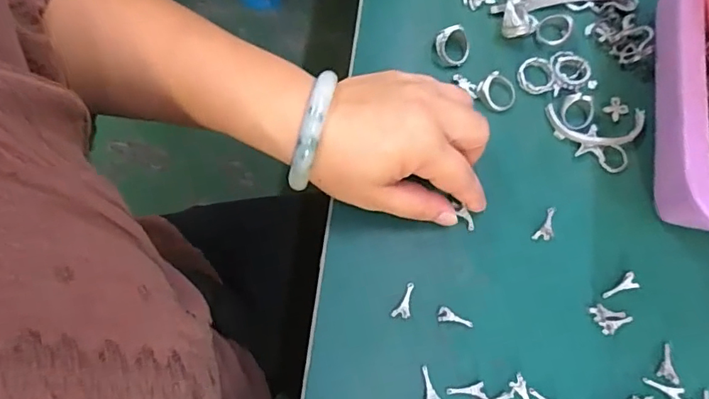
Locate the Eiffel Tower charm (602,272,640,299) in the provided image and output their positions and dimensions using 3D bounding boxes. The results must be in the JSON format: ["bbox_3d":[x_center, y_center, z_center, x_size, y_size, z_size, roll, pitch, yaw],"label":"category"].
[{"bbox_3d":[0.160,0.052,0.299,0.023,0.006,0.010,-16,77,-6],"label":"Eiffel Tower charm"}]

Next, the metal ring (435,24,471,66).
[{"bbox_3d":[0.066,-0.103,0.331,0.023,0.018,0.020,17,75,2],"label":"metal ring"}]

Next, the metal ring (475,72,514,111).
[{"bbox_3d":[0.096,-0.071,0.327,0.025,0.009,0.024,1,75,-2],"label":"metal ring"}]

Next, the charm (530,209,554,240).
[{"bbox_3d":[0.121,0.017,0.307,0.010,0.004,0.025,34,77,6],"label":"charm"}]

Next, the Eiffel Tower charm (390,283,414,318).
[{"bbox_3d":[0.031,0.061,0.292,0.010,0.006,0.023,31,76,5],"label":"Eiffel Tower charm"}]

